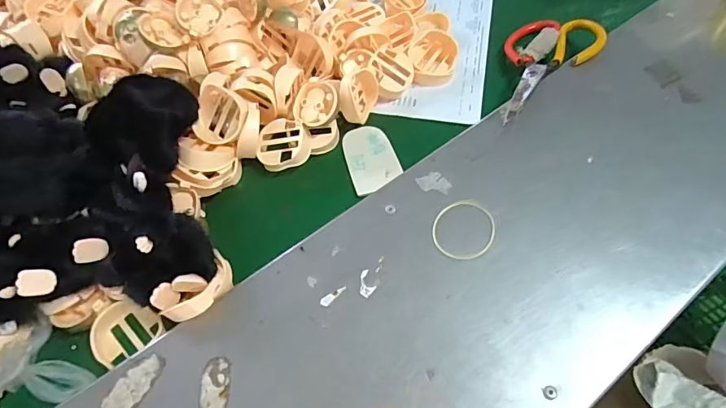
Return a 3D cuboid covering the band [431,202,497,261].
[{"bbox_3d":[0.089,0.022,0.400,0.058,0.004,0.056,-20,59,-10],"label":"band"}]

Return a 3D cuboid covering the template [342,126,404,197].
[{"bbox_3d":[0.009,-0.047,0.473,0.051,0.004,0.079,-15,63,-3],"label":"template"}]

